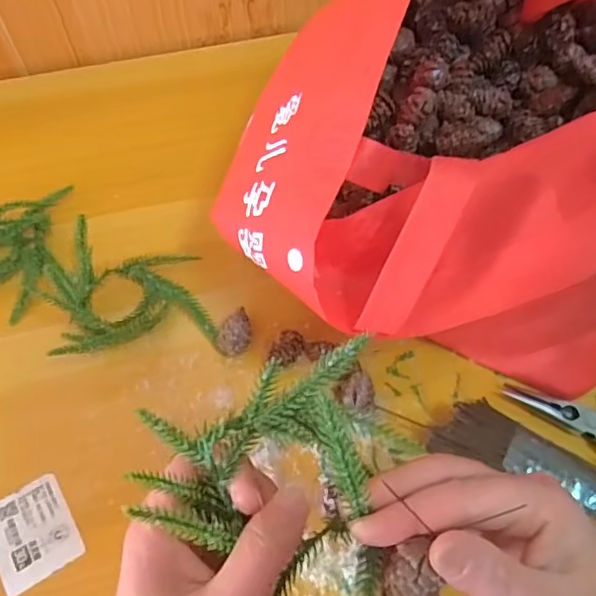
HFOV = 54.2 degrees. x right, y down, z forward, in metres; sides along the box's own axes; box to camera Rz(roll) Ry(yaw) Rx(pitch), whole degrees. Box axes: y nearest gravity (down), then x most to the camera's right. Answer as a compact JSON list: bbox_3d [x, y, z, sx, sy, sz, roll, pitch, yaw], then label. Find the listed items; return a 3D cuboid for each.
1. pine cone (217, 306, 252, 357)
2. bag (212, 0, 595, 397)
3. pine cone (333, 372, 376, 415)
[{"bbox_3d":[-0.043,0.026,0.421,0.022,0.021,0.037,22,62,13],"label":"pine cone"},{"bbox_3d":[0.138,-0.109,0.397,0.244,0.200,0.374,28,63,16],"label":"bag"},{"bbox_3d":[0.040,0.066,0.398,0.025,0.024,0.029,-11,60,-6],"label":"pine cone"}]

